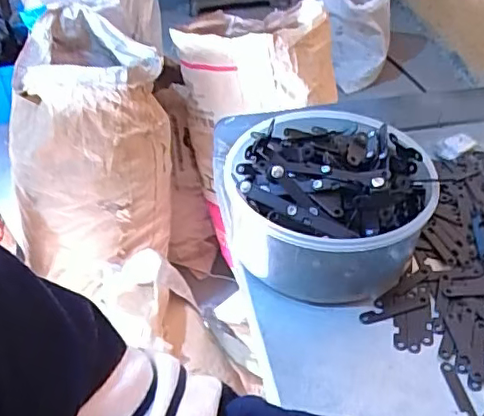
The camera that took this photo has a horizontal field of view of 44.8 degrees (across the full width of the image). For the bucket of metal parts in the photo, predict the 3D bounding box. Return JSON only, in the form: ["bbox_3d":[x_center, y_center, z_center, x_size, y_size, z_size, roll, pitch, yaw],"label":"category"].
[{"bbox_3d":[0.064,-0.009,0.442,0.142,0.085,0.155,-2,42,1],"label":"bucket of metal parts"}]

